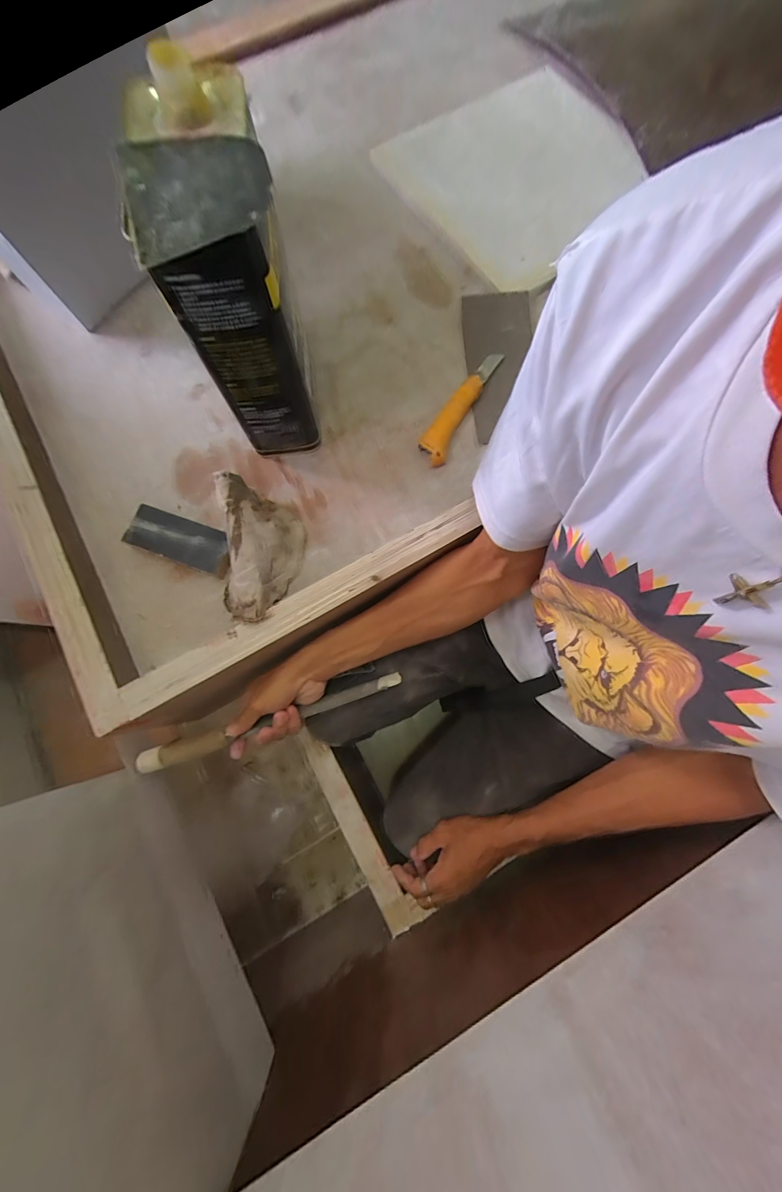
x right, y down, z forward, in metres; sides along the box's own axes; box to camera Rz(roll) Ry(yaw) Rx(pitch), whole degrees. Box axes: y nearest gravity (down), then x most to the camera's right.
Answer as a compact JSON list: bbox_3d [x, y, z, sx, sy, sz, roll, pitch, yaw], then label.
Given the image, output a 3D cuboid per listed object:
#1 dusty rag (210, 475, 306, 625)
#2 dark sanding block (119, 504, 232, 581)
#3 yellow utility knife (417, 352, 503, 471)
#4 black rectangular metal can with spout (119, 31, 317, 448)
[{"bbox_3d":[-0.150,-0.052,0.427,0.085,0.059,0.162,-1,77,1],"label":"dusty rag"},{"bbox_3d":[-0.249,-0.064,0.447,0.126,0.021,0.051,19,78,5],"label":"dark sanding block"},{"bbox_3d":[0.090,-0.250,0.484,0.036,0.021,0.184,28,79,7],"label":"yellow utility knife"},{"bbox_3d":[-0.139,-0.273,0.380,0.094,0.250,0.159,-12,77,-2],"label":"black rectangular metal can with spout"}]

